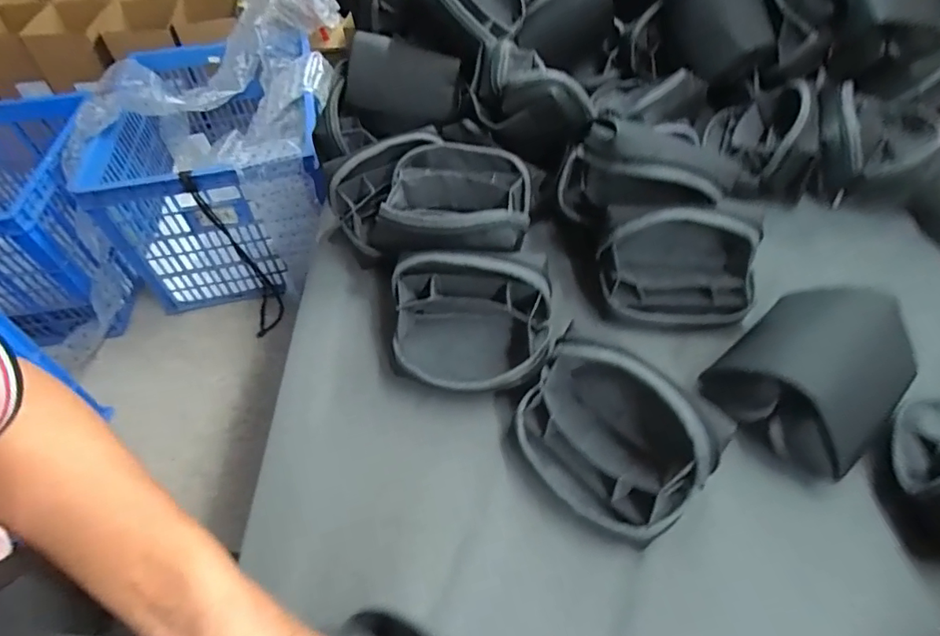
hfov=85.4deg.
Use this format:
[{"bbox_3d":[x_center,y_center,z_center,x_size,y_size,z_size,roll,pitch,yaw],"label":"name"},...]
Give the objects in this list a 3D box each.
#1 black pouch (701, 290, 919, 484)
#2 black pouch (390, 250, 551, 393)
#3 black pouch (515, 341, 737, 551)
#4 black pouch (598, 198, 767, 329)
[{"bbox_3d":[0.320,0.045,0.468,0.155,0.091,0.136,-35,57,-22],"label":"black pouch"},{"bbox_3d":[-0.001,0.018,0.538,0.165,0.128,0.117,2,51,5],"label":"black pouch"},{"bbox_3d":[0.120,0.093,0.435,0.120,0.110,0.163,-34,57,-22],"label":"black pouch"},{"bbox_3d":[0.225,-0.070,0.553,0.164,0.126,0.091,2,51,5],"label":"black pouch"}]

